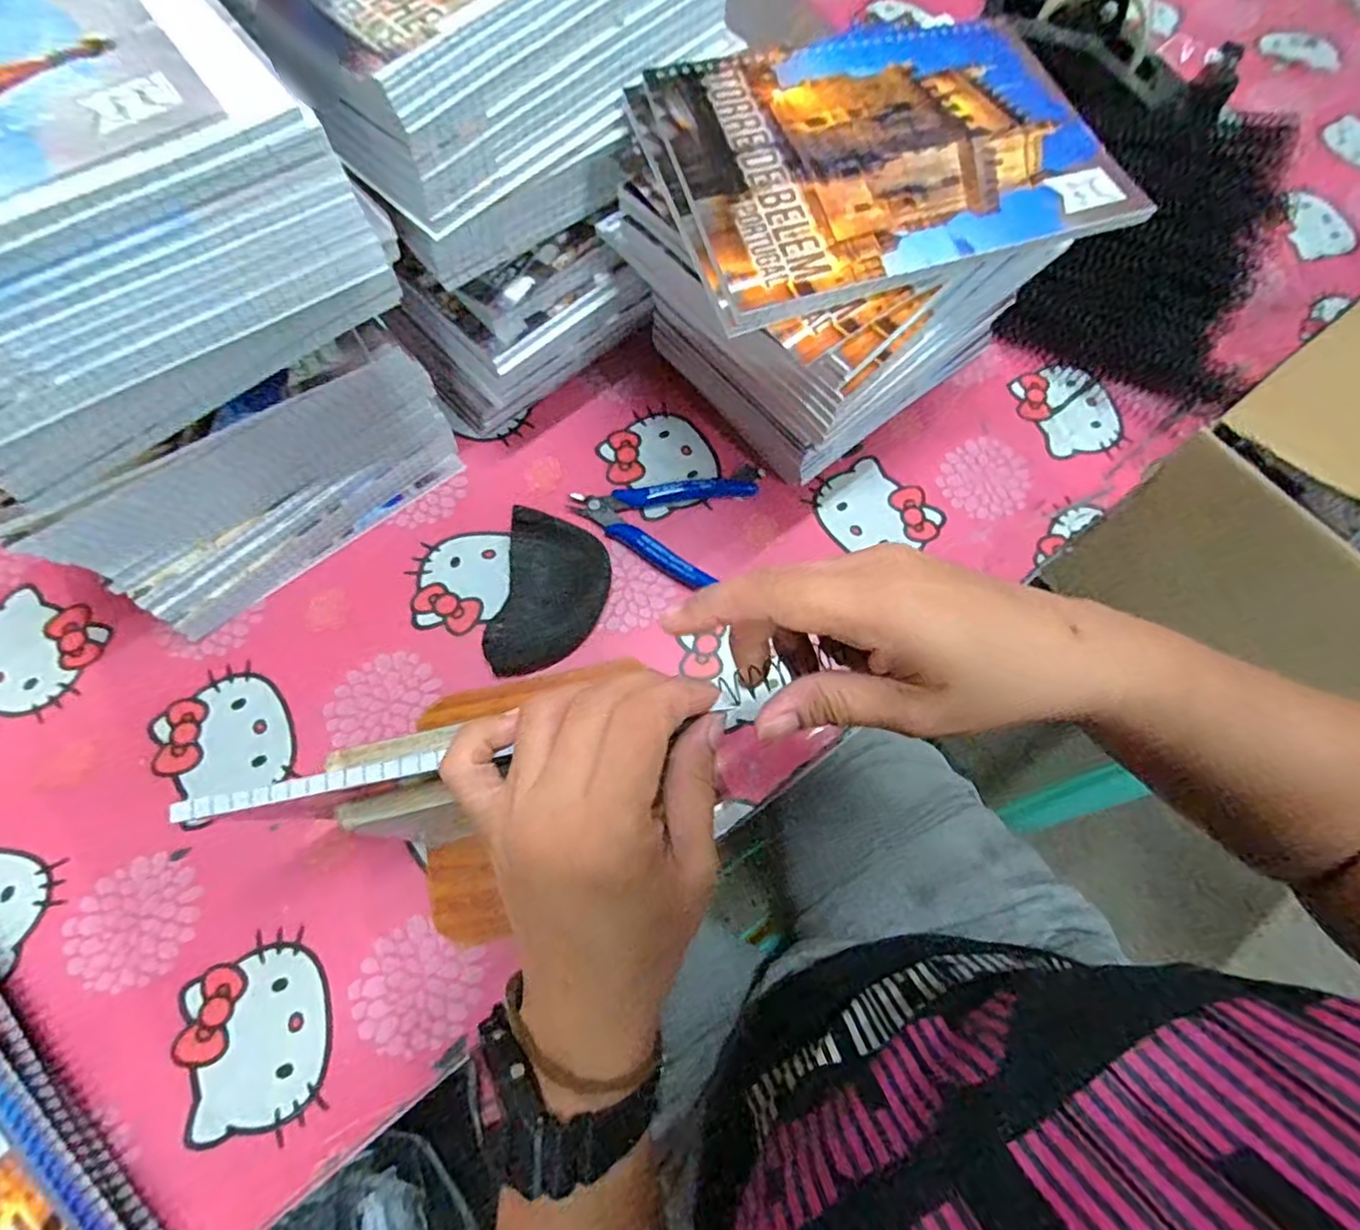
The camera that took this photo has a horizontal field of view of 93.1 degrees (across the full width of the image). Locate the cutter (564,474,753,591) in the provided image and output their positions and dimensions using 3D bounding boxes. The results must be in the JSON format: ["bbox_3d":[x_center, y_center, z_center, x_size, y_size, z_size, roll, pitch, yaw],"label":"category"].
[{"bbox_3d":[-0.006,-0.054,0.423,0.122,0.012,0.079,-8,69,-5],"label":"cutter"}]

